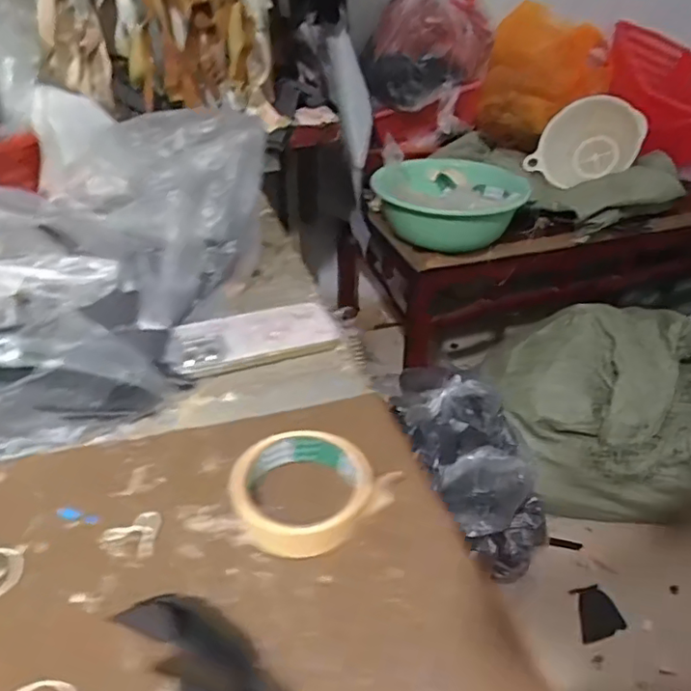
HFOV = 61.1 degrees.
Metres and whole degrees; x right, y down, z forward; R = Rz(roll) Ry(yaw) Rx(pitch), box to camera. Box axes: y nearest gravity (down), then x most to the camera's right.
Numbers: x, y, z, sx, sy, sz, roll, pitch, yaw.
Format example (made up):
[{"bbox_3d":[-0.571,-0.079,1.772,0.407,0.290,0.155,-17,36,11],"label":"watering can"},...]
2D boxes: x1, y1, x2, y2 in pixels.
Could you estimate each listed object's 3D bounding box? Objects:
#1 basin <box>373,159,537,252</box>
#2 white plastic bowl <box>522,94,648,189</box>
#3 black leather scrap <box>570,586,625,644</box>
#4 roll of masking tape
[{"bbox_3d":[0.226,-0.299,1.249,0.317,0.122,0.317,0,36,0],"label":"basin"},{"bbox_3d":[0.592,-0.497,1.430,0.259,0.210,0.068,-1,36,-2],"label":"white plastic bowl"},{"bbox_3d":[0.469,0.500,1.102,0.092,0.010,0.097,-8,37,-11],"label":"black leather scrap"},{"bbox_3d":[-0.031,0.099,0.406,0.087,0.028,0.092,1,36,-1],"label":"roll of masking tape"}]

